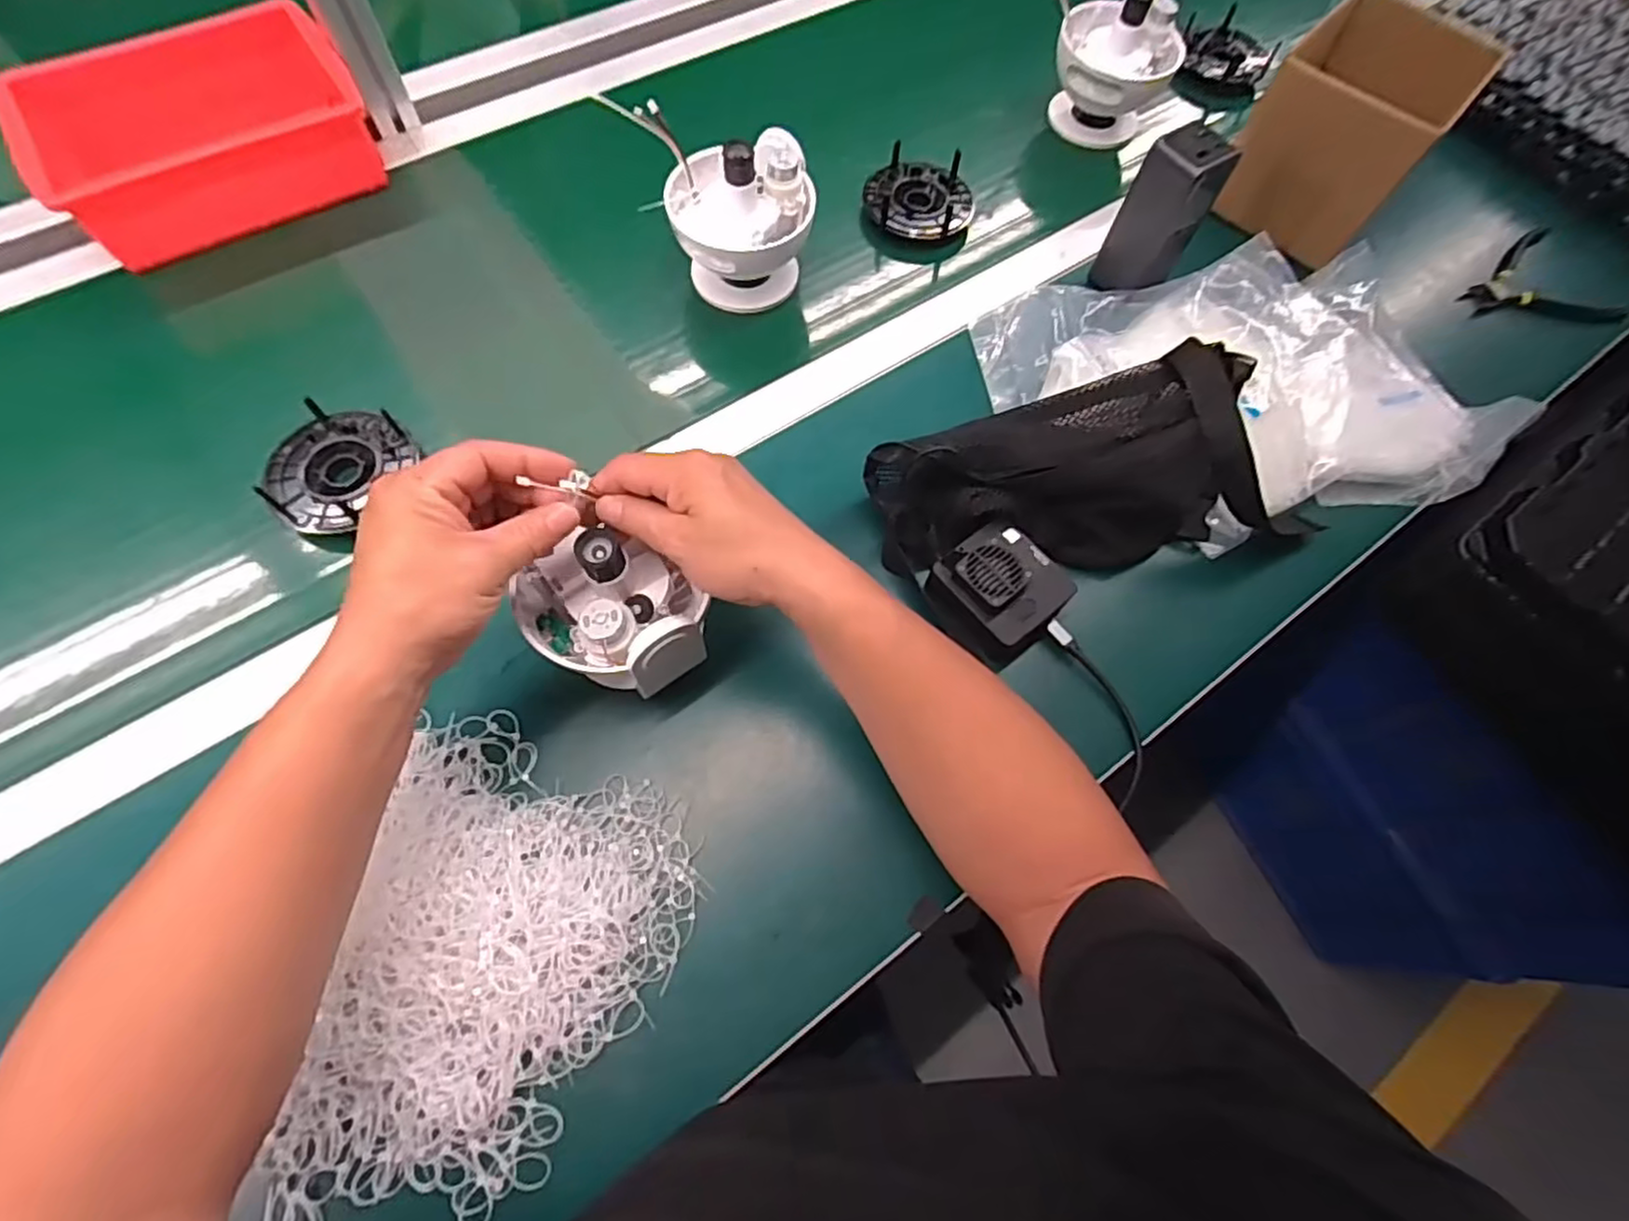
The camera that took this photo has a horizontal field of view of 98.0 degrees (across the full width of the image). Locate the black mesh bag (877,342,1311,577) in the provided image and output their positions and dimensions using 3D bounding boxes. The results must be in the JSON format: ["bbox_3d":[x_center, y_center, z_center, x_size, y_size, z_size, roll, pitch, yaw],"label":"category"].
[{"bbox_3d":[0.195,-0.106,0.501,0.311,0.092,0.122,-5,67,-5],"label":"black mesh bag"}]

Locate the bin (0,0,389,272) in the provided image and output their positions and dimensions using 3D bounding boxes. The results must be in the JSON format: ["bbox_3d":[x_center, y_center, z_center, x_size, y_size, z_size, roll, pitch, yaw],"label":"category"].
[{"bbox_3d":[-0.518,-0.409,0.610,0.240,0.085,0.165,-32,71,-15],"label":"bin"}]

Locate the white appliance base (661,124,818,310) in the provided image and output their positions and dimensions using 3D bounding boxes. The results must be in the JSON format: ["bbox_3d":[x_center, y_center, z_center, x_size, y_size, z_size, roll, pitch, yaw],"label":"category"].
[{"bbox_3d":[-0.059,-0.320,0.576,0.110,0.107,0.091,-14,68,-8],"label":"white appliance base"}]

